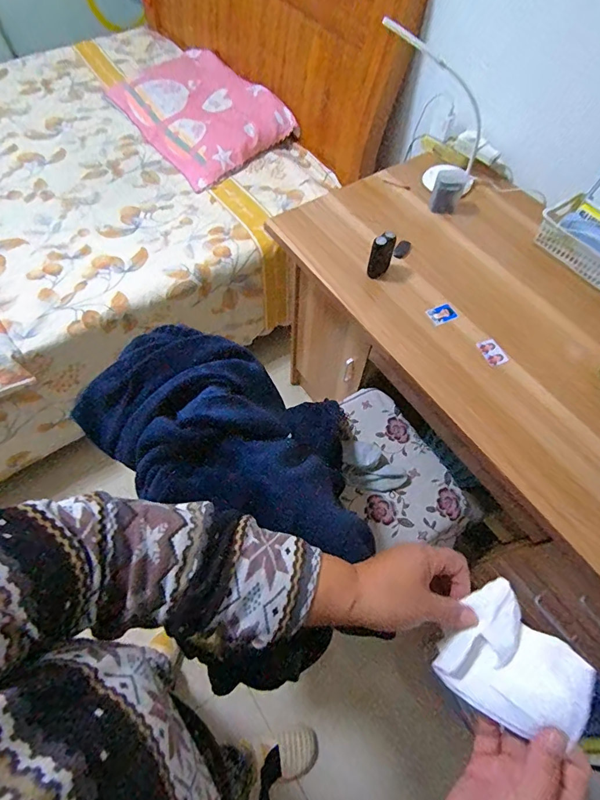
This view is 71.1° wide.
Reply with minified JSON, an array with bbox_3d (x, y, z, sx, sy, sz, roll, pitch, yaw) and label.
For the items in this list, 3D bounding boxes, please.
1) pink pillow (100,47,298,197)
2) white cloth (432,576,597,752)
[{"bbox_3d":[-0.383,-1.059,1.495,0.433,0.135,0.687,-31,67,-16],"label":"pink pillow"},{"bbox_3d":[0.181,0.214,0.350,0.091,0.067,0.097,33,66,15],"label":"white cloth"}]

